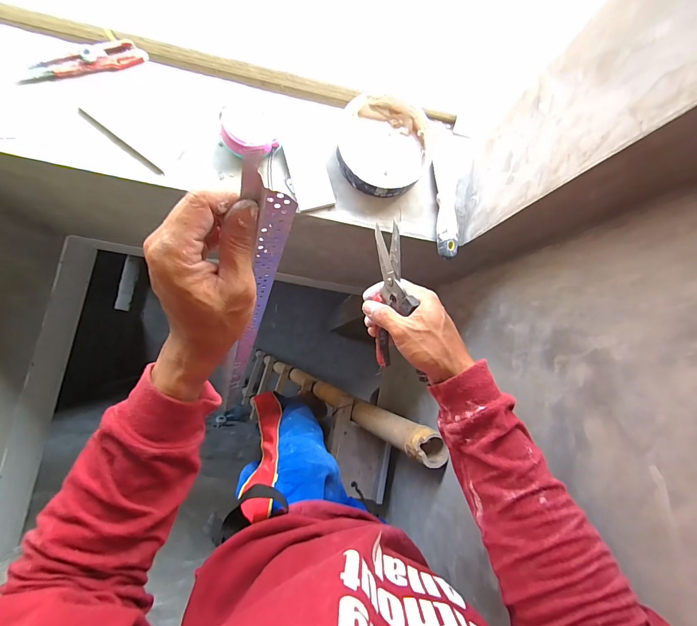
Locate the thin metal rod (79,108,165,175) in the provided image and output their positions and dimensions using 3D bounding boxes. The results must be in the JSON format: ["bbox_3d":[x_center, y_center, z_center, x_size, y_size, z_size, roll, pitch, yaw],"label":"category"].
[{"bbox_3d":[-0.329,-0.245,0.496,0.149,0.004,0.010,38,64,0],"label":"thin metal rod"}]

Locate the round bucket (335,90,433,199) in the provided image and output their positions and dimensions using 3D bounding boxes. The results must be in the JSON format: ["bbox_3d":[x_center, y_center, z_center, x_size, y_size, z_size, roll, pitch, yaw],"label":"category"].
[{"bbox_3d":[0.058,-0.264,0.538,0.150,0.036,0.164,15,83,-6],"label":"round bucket"}]

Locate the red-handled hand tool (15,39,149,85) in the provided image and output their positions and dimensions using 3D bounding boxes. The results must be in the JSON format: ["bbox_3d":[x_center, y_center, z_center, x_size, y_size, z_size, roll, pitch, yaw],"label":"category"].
[{"bbox_3d":[-0.383,-0.364,0.497,0.167,0.025,0.037,-15,87,-9],"label":"red-handled hand tool"}]

